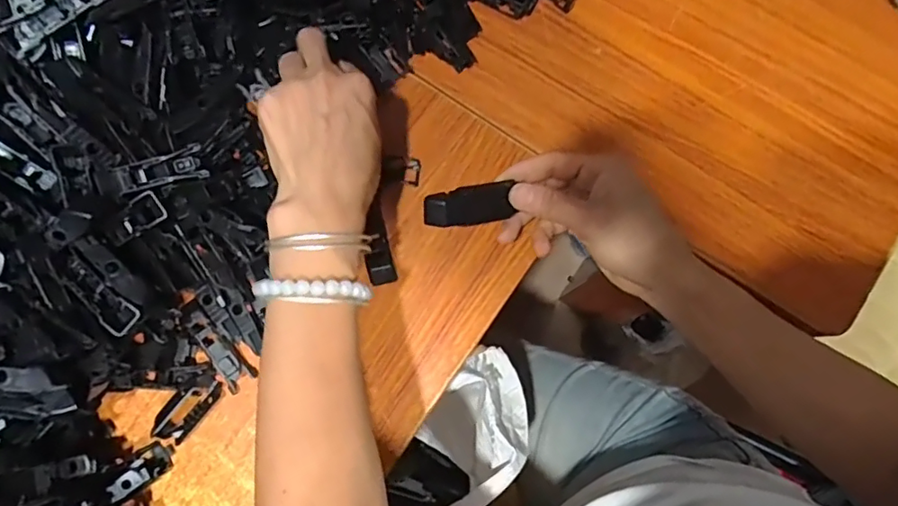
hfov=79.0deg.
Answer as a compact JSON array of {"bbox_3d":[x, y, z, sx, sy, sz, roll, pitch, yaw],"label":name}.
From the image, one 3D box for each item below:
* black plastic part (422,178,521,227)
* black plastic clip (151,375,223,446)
[{"bbox_3d":[0.012,-0.029,0.331,0.054,0.009,0.022,-12,79,-15],"label":"black plastic part"},{"bbox_3d":[-0.173,0.103,0.360,0.018,0.018,0.049,35,81,7],"label":"black plastic clip"}]

